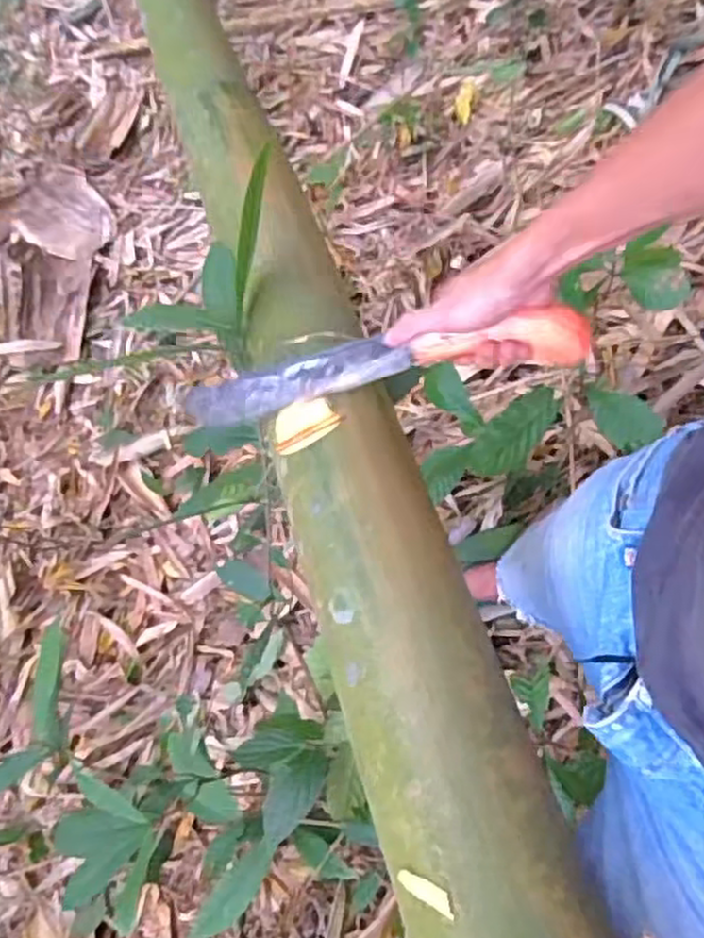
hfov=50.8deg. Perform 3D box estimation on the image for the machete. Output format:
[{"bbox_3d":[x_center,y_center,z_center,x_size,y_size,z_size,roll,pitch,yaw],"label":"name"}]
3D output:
[{"bbox_3d":[0.010,-0.091,0.682,0.392,0.050,0.056,-7,79,23],"label":"machete"}]

